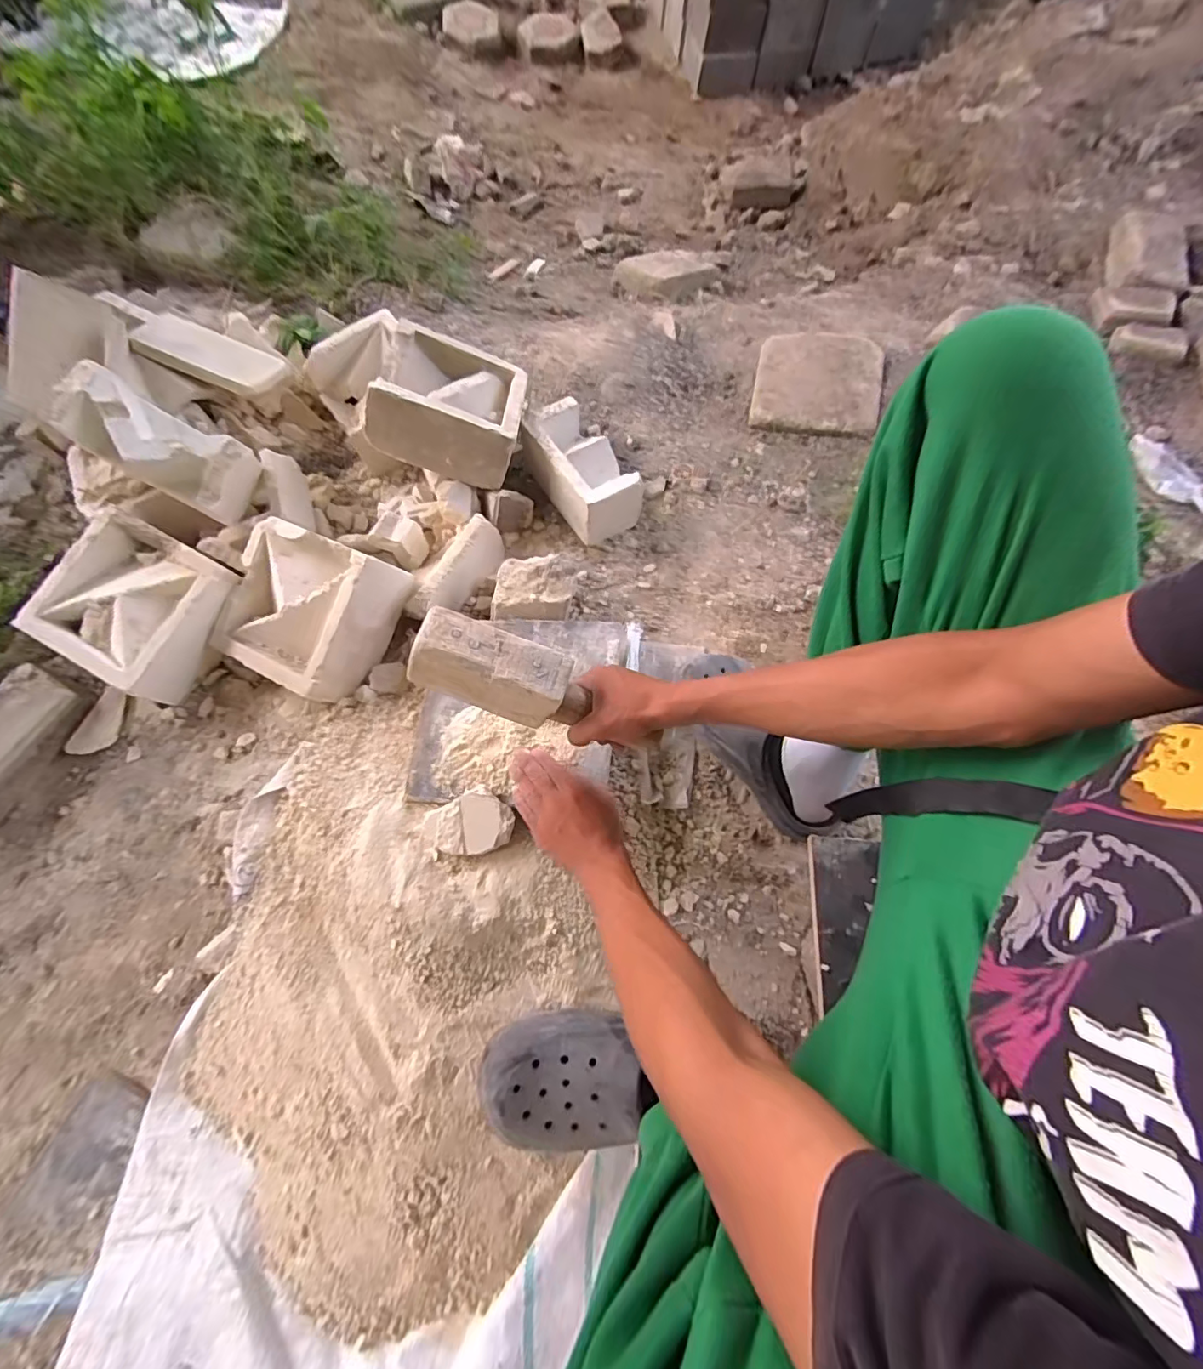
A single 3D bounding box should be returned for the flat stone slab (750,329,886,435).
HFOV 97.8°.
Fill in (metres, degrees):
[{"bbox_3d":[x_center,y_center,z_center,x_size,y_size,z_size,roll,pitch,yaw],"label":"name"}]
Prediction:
[{"bbox_3d":[0.365,-0.514,0.887,0.202,0.044,0.201,13,68,6],"label":"flat stone slab"}]

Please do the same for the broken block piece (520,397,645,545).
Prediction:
[{"bbox_3d":[-0.034,-0.345,0.824,0.107,0.095,0.209,-31,71,-11],"label":"broken block piece"}]

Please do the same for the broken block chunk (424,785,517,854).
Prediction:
[{"bbox_3d":[-0.153,0.163,0.600,0.100,0.032,0.070,-27,72,-9],"label":"broken block chunk"}]

